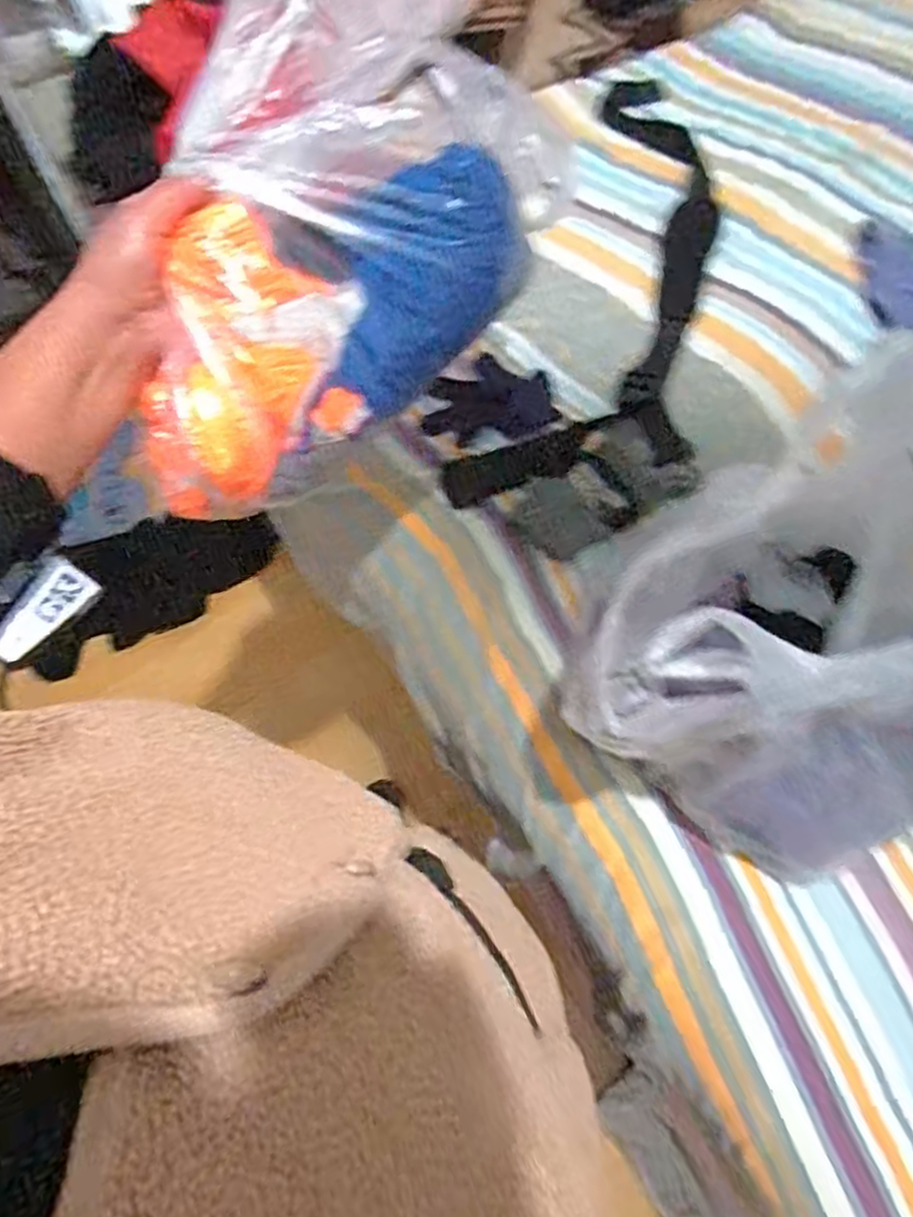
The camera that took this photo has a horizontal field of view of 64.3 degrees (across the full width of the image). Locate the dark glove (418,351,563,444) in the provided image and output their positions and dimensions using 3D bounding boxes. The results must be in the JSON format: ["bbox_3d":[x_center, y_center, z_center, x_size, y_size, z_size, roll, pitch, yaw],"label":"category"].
[{"bbox_3d":[0.035,-0.224,0.781,0.134,0.015,0.106,0,67,7],"label":"dark glove"}]

